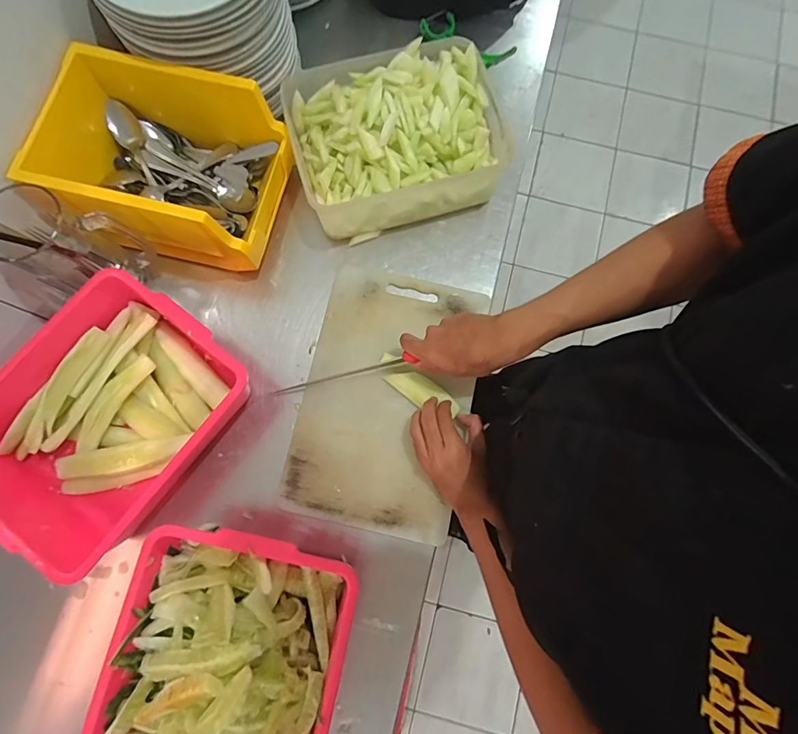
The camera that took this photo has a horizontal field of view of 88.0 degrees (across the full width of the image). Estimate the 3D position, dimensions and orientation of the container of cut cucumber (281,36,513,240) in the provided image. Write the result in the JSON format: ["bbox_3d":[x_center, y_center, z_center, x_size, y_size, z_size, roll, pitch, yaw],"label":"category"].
[{"bbox_3d":[-0.005,-0.332,0.604,0.288,0.099,0.224,-16,78,-4],"label":"container of cut cucumber"}]

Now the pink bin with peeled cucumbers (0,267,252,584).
[{"bbox_3d":[-0.363,0.055,0.518,0.240,0.090,0.297,37,80,7],"label":"pink bin with peeled cucumbers"}]

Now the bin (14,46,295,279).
[{"bbox_3d":[-0.304,-0.269,0.559,0.274,0.133,0.198,13,78,2],"label":"bin"}]

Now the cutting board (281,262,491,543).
[{"bbox_3d":[-0.016,0.037,0.566,0.220,0.016,0.347,12,78,2],"label":"cutting board"}]

